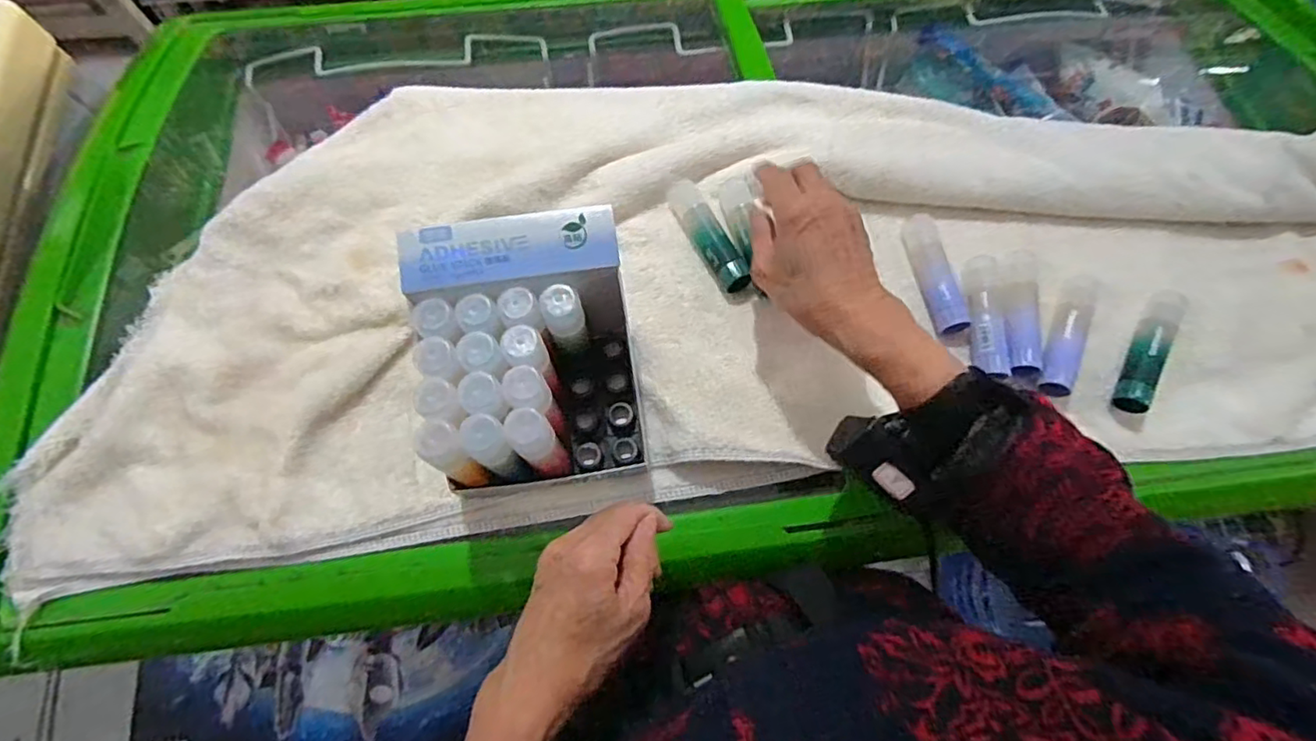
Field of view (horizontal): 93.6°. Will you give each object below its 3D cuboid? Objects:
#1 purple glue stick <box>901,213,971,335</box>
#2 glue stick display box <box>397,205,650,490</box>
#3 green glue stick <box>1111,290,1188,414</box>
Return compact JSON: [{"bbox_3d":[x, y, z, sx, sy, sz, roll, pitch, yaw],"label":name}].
[{"bbox_3d":[0.213,-0.077,0.475,0.023,0.020,0.099,-7,74,-4],"label":"purple glue stick"},{"bbox_3d":[-0.077,-0.006,0.385,0.124,0.101,0.144,-9,74,-4],"label":"glue stick display box"},{"bbox_3d":[0.364,-0.018,0.456,0.024,0.019,0.110,32,75,8],"label":"green glue stick"}]

